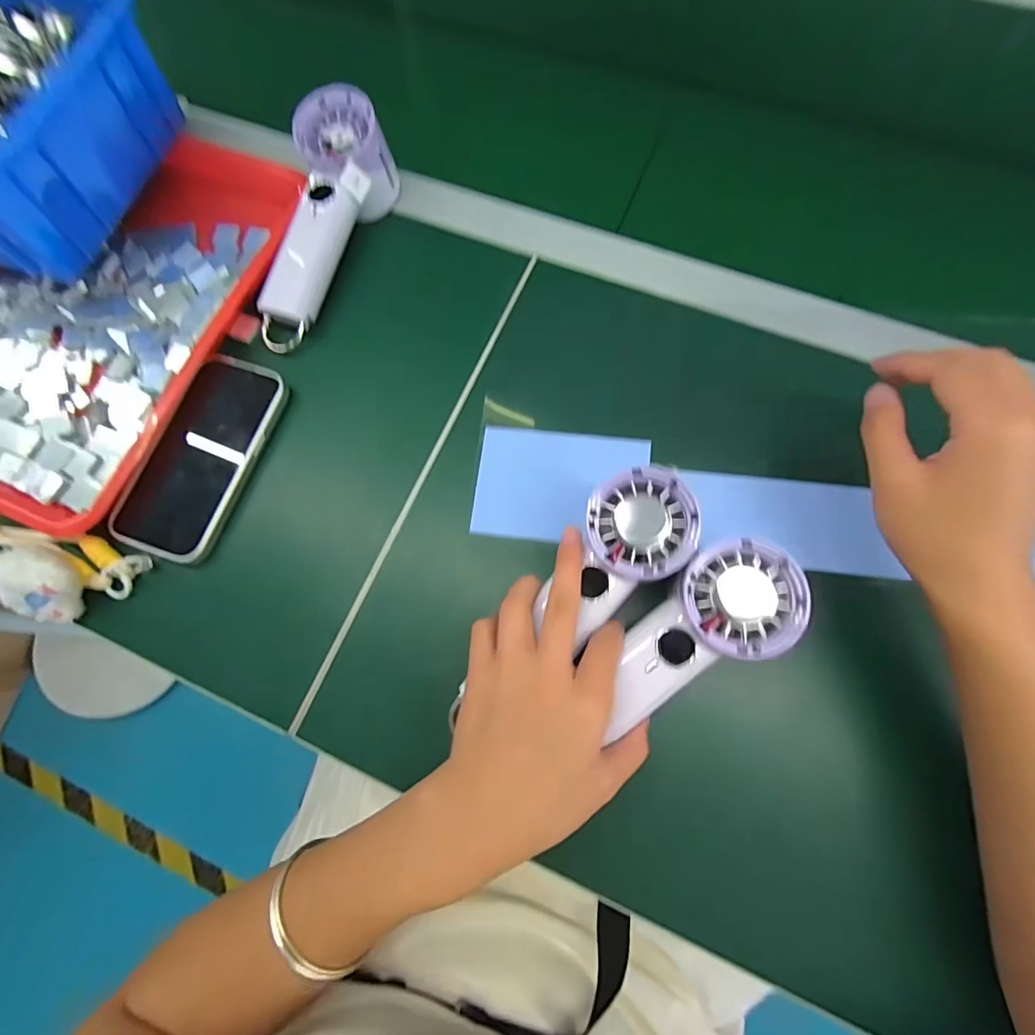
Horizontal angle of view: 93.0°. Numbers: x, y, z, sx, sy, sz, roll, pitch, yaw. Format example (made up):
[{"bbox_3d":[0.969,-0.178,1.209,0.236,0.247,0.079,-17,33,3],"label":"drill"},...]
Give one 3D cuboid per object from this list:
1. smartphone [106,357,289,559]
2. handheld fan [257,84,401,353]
[{"bbox_3d":[-0.226,-0.045,0.353,0.069,0.011,0.149,19,78,3],"label":"smartphone"},{"bbox_3d":[-0.151,-0.227,0.375,0.065,0.055,0.191,14,74,6],"label":"handheld fan"}]

